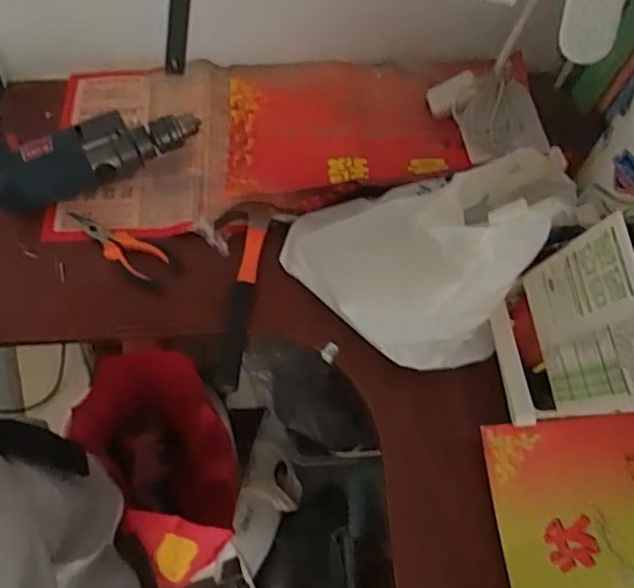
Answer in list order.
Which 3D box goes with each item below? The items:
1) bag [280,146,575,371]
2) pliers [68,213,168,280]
[{"bbox_3d":[0.076,-0.046,0.588,0.256,0.234,0.161,18,65,9],"label":"bag"},{"bbox_3d":[-0.249,-0.061,0.735,0.137,0.011,0.040,25,66,12],"label":"pliers"}]

